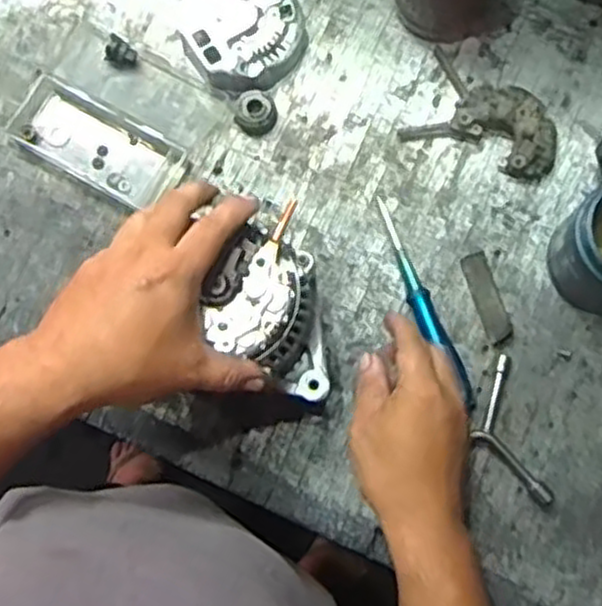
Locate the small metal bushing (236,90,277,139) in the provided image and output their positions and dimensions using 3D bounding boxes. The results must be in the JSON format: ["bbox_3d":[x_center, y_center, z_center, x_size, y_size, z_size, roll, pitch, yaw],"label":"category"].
[{"bbox_3d":[-0.041,-0.175,0.708,0.036,0.018,0.037,0,78,1],"label":"small metal bushing"}]

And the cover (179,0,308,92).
[{"bbox_3d":[-0.055,-0.254,0.715,0.107,0.038,0.113,-28,80,-5],"label":"cover"}]

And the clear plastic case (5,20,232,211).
[{"bbox_3d":[-0.171,-0.174,0.710,0.167,0.028,0.132,29,80,6],"label":"clear plastic case"}]

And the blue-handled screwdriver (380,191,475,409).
[{"bbox_3d":[0.105,-0.003,0.670,0.021,0.022,0.197,-23,75,-4],"label":"blue-handled screwdriver"}]

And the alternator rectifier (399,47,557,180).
[{"bbox_3d":[0.170,-0.165,0.693,0.136,0.029,0.088,30,80,6],"label":"alternator rectifier"}]

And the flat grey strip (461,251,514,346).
[{"bbox_3d":[0.164,-0.005,0.671,0.022,0.006,0.081,-18,72,0],"label":"flat grey strip"}]

